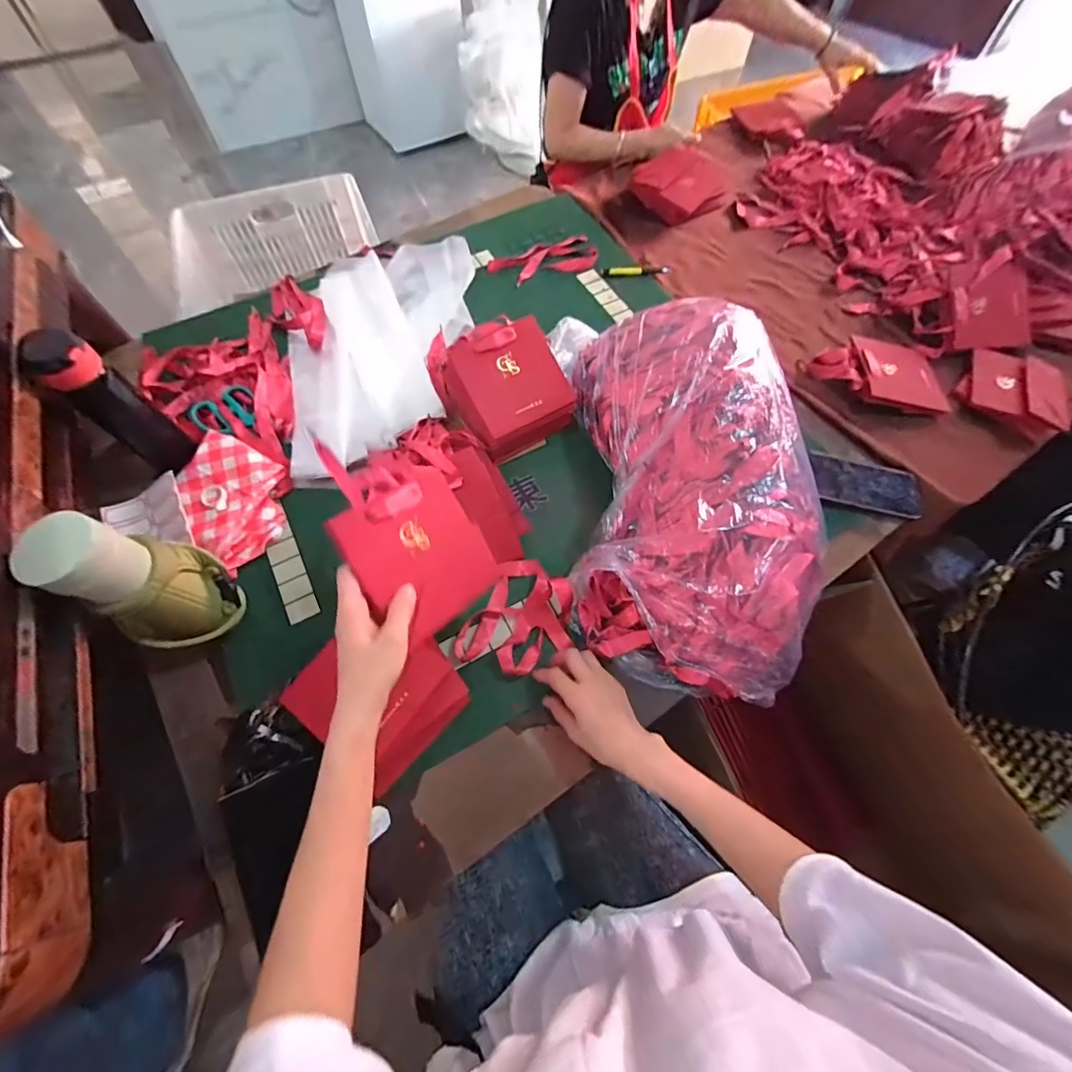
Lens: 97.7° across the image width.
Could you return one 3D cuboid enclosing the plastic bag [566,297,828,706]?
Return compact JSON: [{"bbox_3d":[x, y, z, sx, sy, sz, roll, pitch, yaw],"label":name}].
[{"bbox_3d":[0.195,-0.071,0.600,0.281,0.159,0.496,2,63,0],"label":"plastic bag"}]

